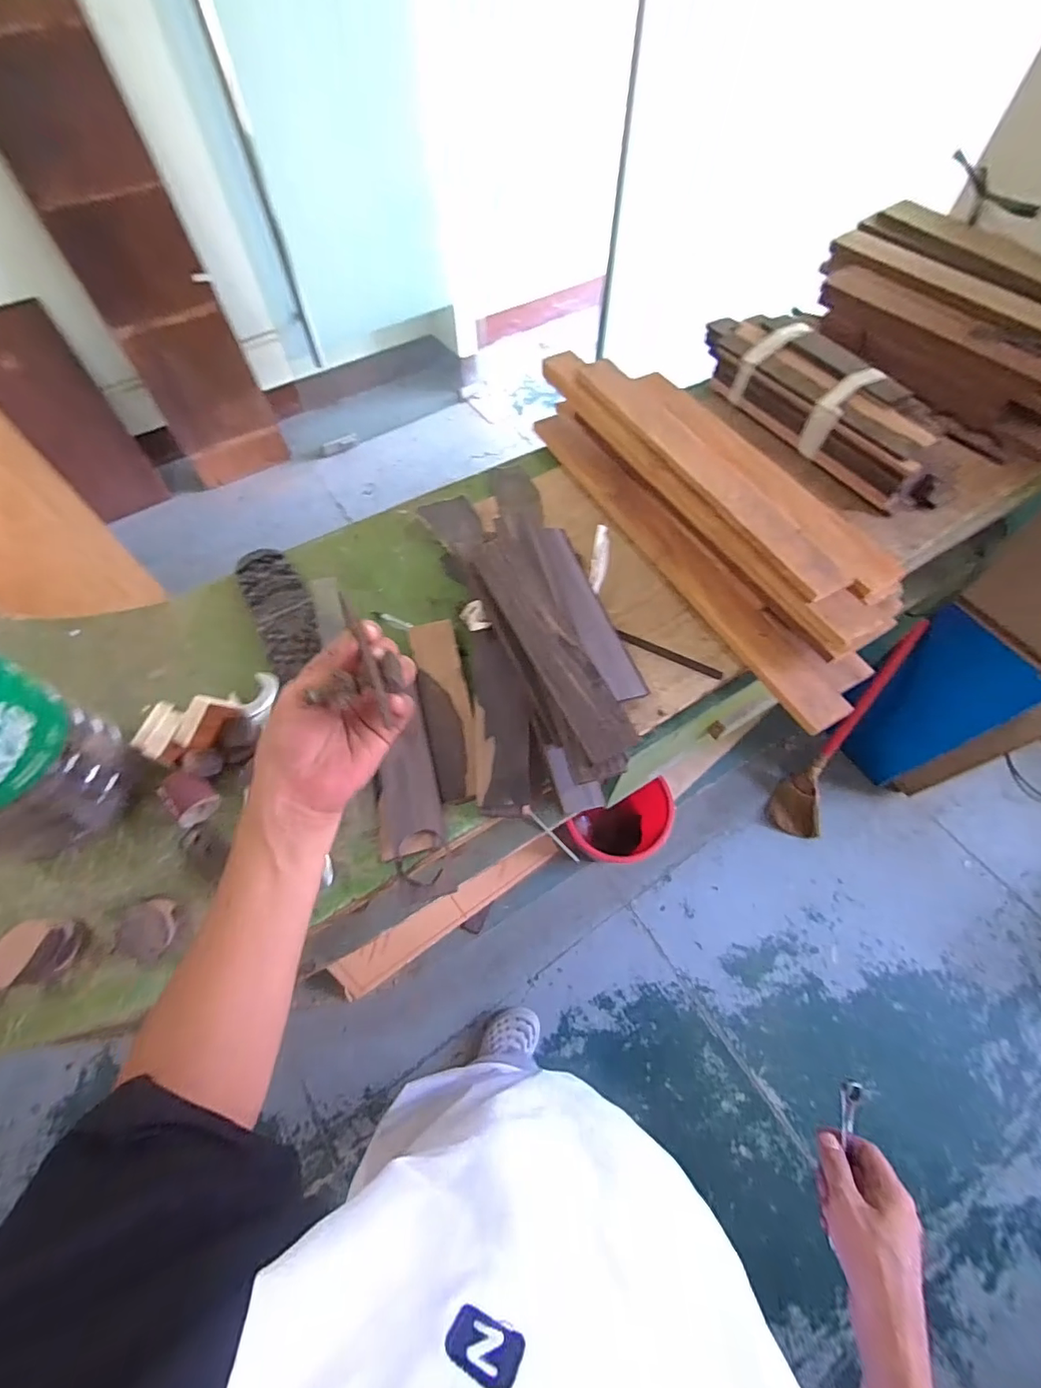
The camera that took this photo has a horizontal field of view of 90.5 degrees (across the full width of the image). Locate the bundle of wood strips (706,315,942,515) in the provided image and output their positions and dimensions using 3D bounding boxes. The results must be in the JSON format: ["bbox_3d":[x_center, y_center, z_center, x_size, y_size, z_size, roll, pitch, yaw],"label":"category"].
[{"bbox_3d":[0.425,-0.430,0.743,0.114,0.086,0.434,-28,65,-14],"label":"bundle of wood strips"}]

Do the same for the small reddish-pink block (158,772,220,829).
[{"bbox_3d":[-0.328,0.103,0.512,0.036,0.033,0.048,-39,68,-19],"label":"small reddish-pink block"}]

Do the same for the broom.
[{"bbox_3d":[0.889,0.099,1.415,0.145,0.661,0.166,21,31,12],"label":"broom"}]

